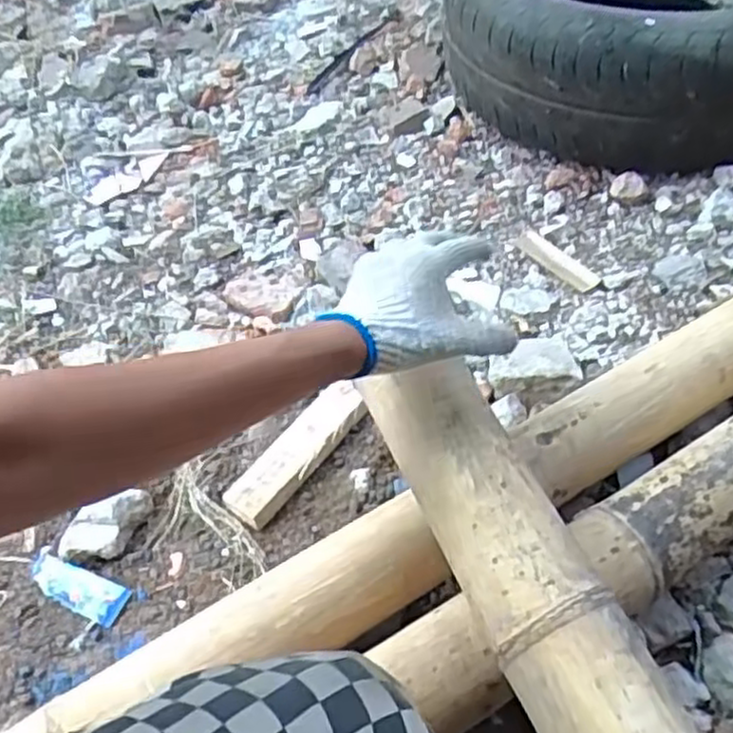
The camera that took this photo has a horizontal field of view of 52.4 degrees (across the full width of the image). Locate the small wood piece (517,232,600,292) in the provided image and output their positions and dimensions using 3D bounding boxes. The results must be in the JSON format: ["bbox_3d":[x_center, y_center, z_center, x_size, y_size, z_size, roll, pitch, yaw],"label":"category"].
[{"bbox_3d":[0.262,-0.146,1.019,0.035,0.011,0.141,-28,54,-16],"label":"small wood piece"}]

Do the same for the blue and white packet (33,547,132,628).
[{"bbox_3d":[-0.299,0.227,0.764,0.119,0.007,0.041,19,56,19],"label":"blue and white packet"}]

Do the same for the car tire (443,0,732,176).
[{"bbox_3d":[0.435,-0.564,1.203,0.581,0.216,0.575,-7,51,0],"label":"car tire"}]

